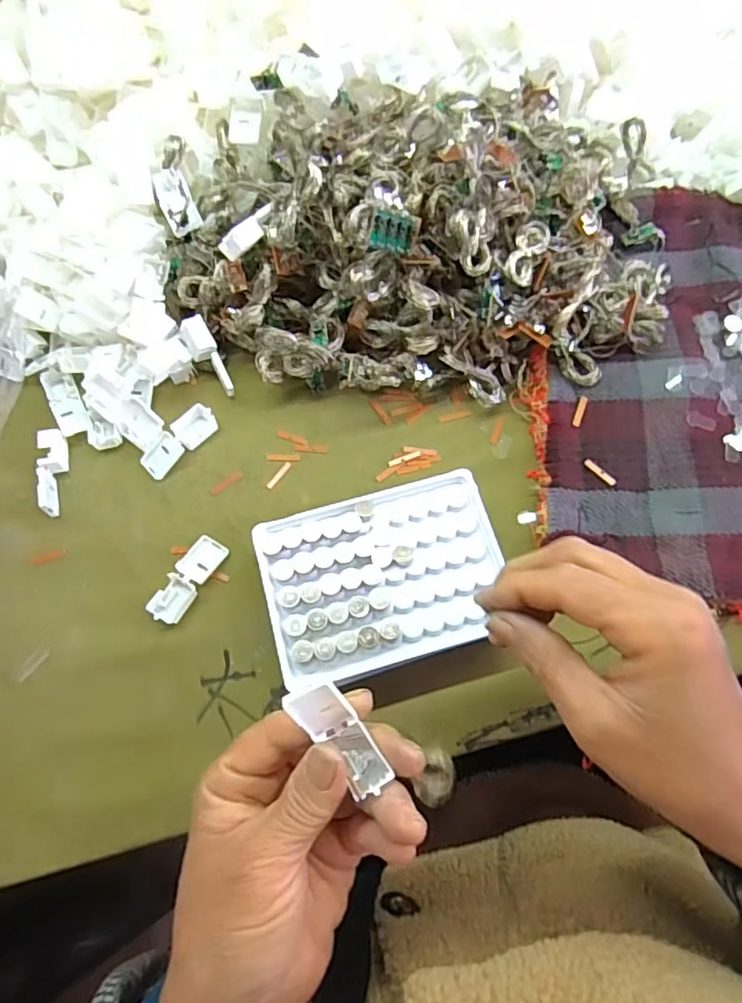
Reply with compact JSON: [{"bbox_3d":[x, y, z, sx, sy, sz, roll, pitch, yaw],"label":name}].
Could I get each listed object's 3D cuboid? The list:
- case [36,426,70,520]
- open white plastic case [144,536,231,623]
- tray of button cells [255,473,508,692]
[{"bbox_3d":[-0.202,-0.020,0.371,0.012,0.017,0.055,-11,69,-3],"label":"case"},{"bbox_3d":[-0.109,0.045,0.346,0.020,0.012,0.054,29,72,12],"label":"open white plastic case"},{"bbox_3d":[0.007,0.039,0.319,0.128,0.013,0.093,-15,69,-4],"label":"tray of button cells"}]

